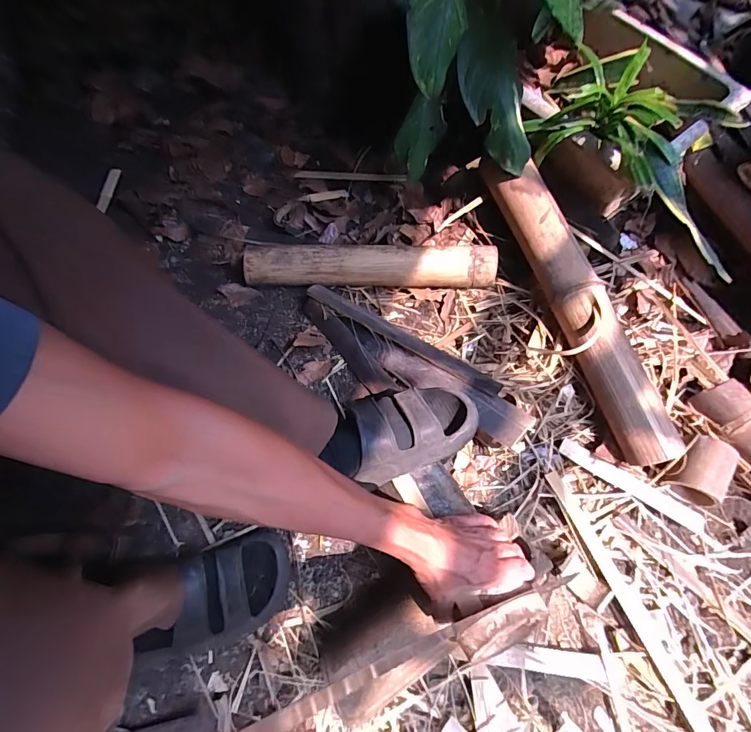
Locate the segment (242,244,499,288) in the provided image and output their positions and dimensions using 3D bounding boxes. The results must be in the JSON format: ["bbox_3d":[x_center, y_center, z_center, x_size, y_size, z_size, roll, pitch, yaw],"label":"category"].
[{"bbox_3d":[-0.010,-0.175,0.741,0.438,0.073,0.066,1,63,1],"label":"segment"}]

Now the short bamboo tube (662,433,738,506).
[{"bbox_3d":[0.467,0.150,0.591,0.067,0.051,0.089,33,68,16],"label":"short bamboo tube"}]

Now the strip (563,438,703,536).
[{"bbox_3d":[0.369,0.170,0.592,0.211,0.011,0.029,30,67,14],"label":"strip"}]

